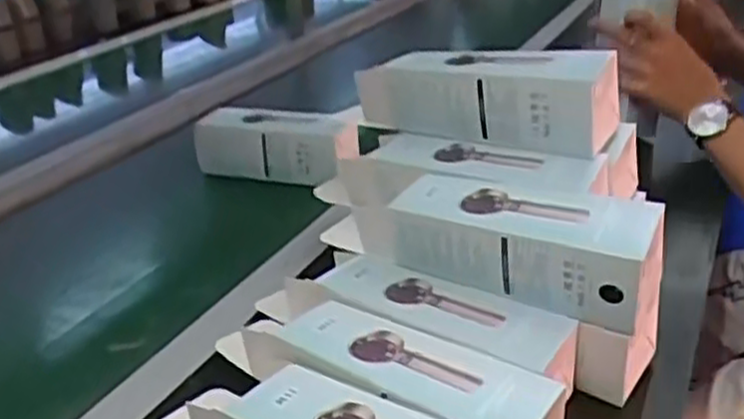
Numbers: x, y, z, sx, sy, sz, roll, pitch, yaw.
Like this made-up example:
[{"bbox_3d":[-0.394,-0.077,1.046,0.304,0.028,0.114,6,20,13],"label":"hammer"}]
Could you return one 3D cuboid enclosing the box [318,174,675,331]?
[{"bbox_3d":[0.073,0.018,0.507,0.212,0.058,0.071,10,29,25],"label":"box"}]

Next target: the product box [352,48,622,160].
[{"bbox_3d":[0.077,-0.081,0.566,0.187,0.066,0.060,4,27,15],"label":"product box"}]

